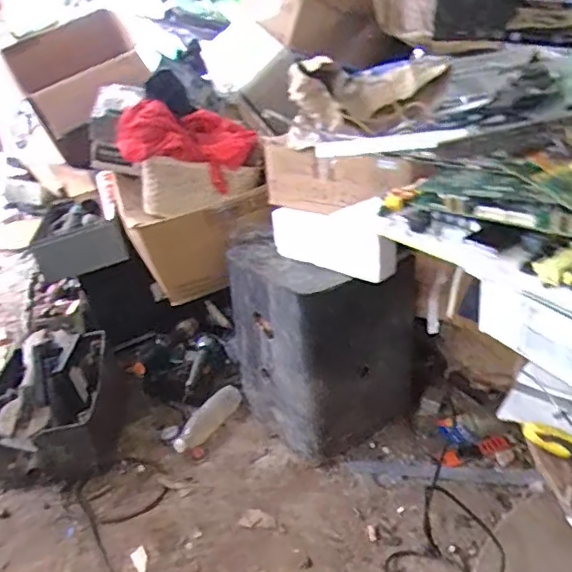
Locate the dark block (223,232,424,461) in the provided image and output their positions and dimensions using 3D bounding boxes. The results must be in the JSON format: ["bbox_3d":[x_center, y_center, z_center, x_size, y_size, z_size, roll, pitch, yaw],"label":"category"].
[{"bbox_3d":[0.064,0.122,1.241,0.279,0.410,0.322,-18,32,-25],"label":"dark block"}]

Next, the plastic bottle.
[{"bbox_3d":[-0.181,0.306,1.297,0.055,0.048,0.205,17,34,31],"label":"plastic bottle"}]

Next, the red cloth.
[{"bbox_3d":[-0.227,-0.325,1.277,0.301,0.151,0.131,10,28,-9],"label":"red cloth"}]

